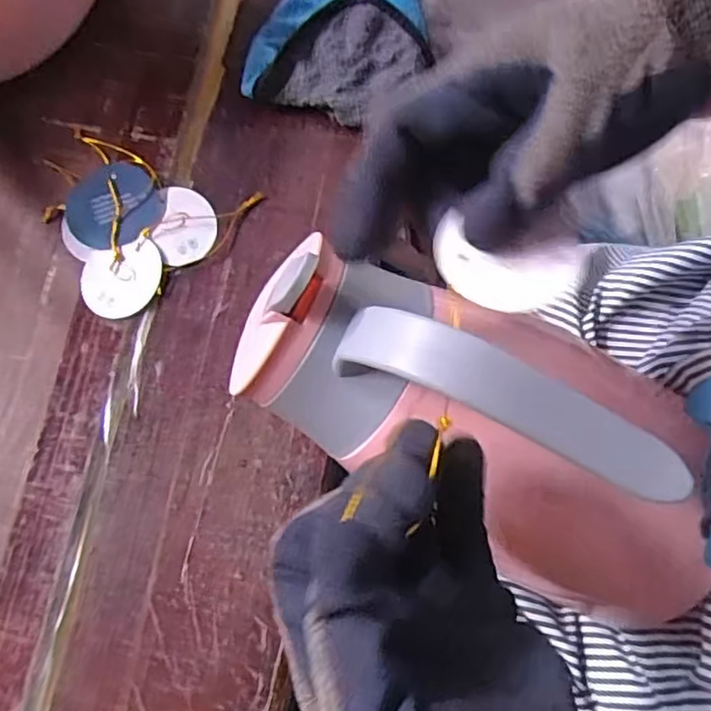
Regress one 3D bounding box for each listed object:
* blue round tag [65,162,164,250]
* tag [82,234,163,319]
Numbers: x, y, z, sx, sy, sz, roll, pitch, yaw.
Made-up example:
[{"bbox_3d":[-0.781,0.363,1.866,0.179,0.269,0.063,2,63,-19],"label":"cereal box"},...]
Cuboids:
[{"bbox_3d":[-0.155,-0.096,0.406,0.058,0.008,0.057,0,76,1],"label":"blue round tag"},{"bbox_3d":[-0.143,-0.046,0.393,0.050,0.004,0.045,-20,80,0],"label":"tag"}]

